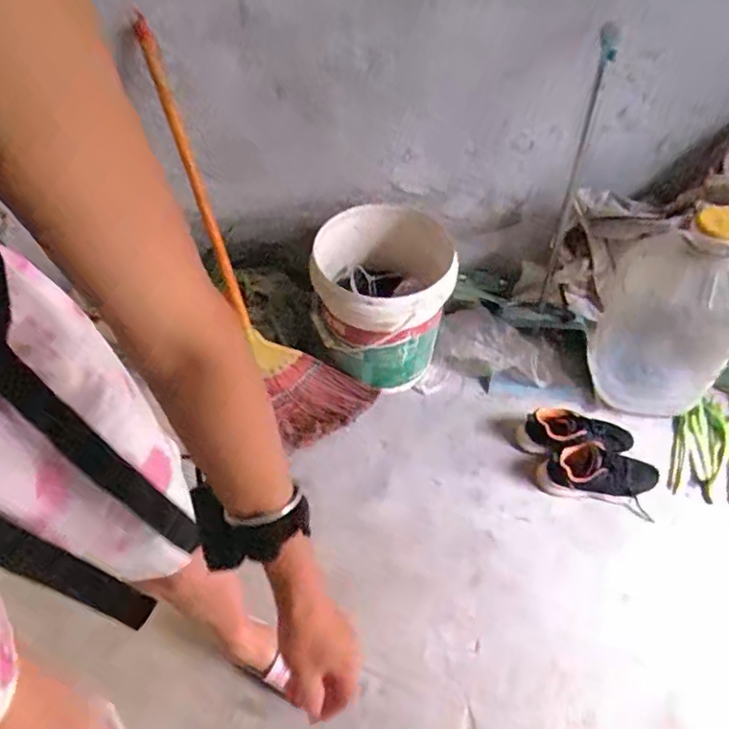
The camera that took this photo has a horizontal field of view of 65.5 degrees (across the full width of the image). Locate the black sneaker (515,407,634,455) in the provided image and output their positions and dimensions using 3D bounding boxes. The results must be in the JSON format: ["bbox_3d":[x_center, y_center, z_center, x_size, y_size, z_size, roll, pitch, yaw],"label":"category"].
[{"bbox_3d":[0.476,0.154,1.279,0.249,0.099,0.095,0,52,3],"label":"black sneaker"}]

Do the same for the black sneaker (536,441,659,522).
[{"bbox_3d":[0.503,0.237,1.214,0.248,0.096,0.119,10,53,11],"label":"black sneaker"}]

